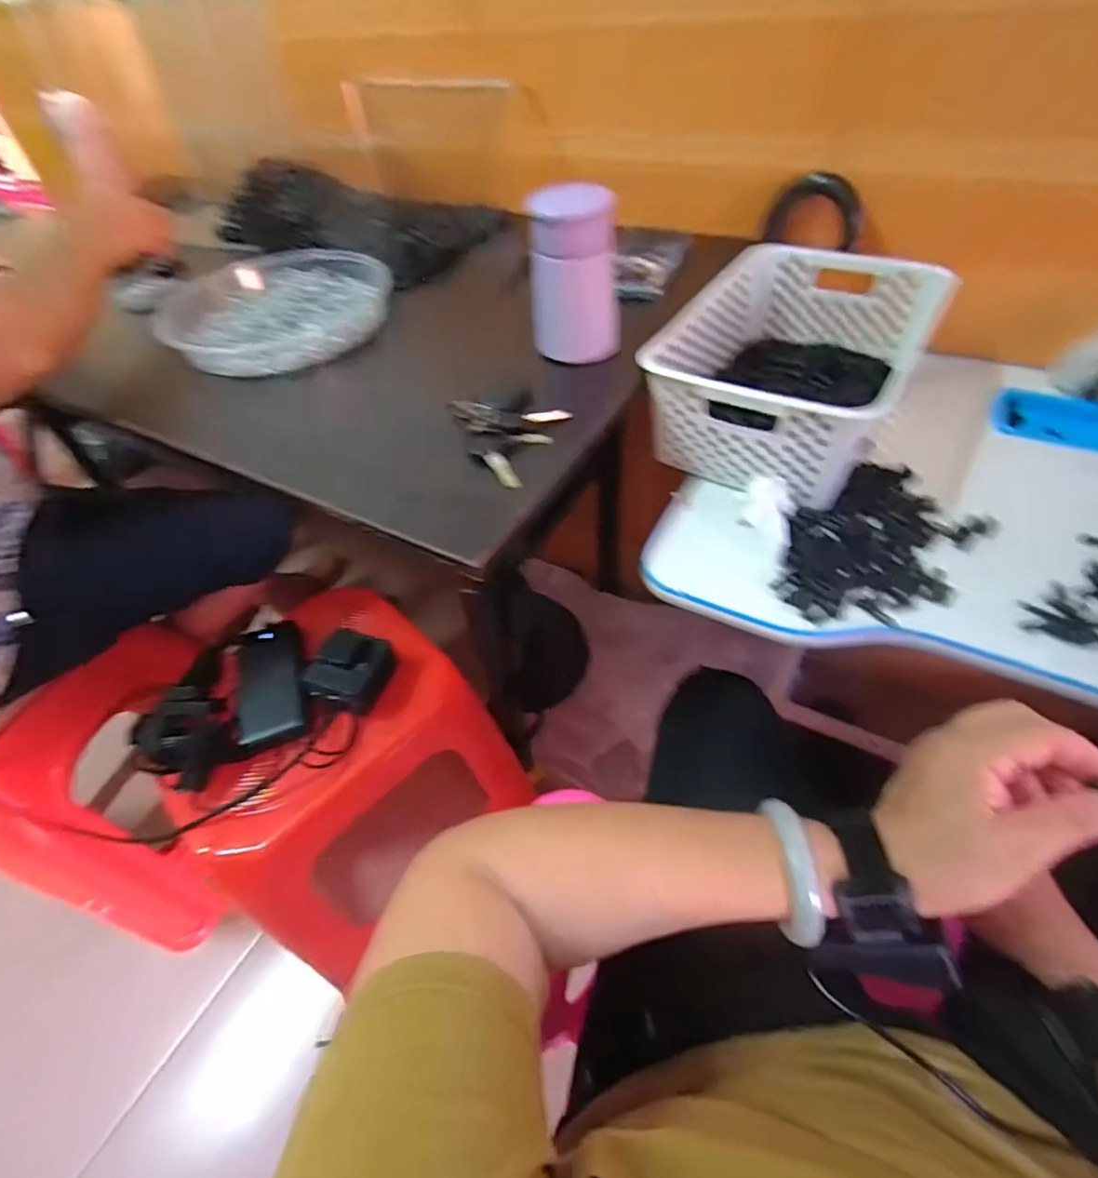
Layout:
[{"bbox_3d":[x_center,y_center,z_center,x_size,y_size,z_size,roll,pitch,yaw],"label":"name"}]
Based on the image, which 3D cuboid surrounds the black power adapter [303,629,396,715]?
[{"bbox_3d":[-0.214,0.086,0.608,0.071,0.051,0.076,11,52,14],"label":"black power adapter"}]

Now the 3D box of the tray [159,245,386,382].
[{"bbox_3d":[-0.274,-0.297,0.598,0.237,0.037,0.178,-38,56,-24],"label":"tray"}]

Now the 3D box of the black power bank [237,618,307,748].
[{"bbox_3d":[-0.313,0.101,0.636,0.074,0.023,0.142,-21,51,-12],"label":"black power bank"}]

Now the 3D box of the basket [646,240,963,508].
[{"bbox_3d":[0.247,-0.234,0.582,0.208,0.104,0.310,29,58,26],"label":"basket"}]

